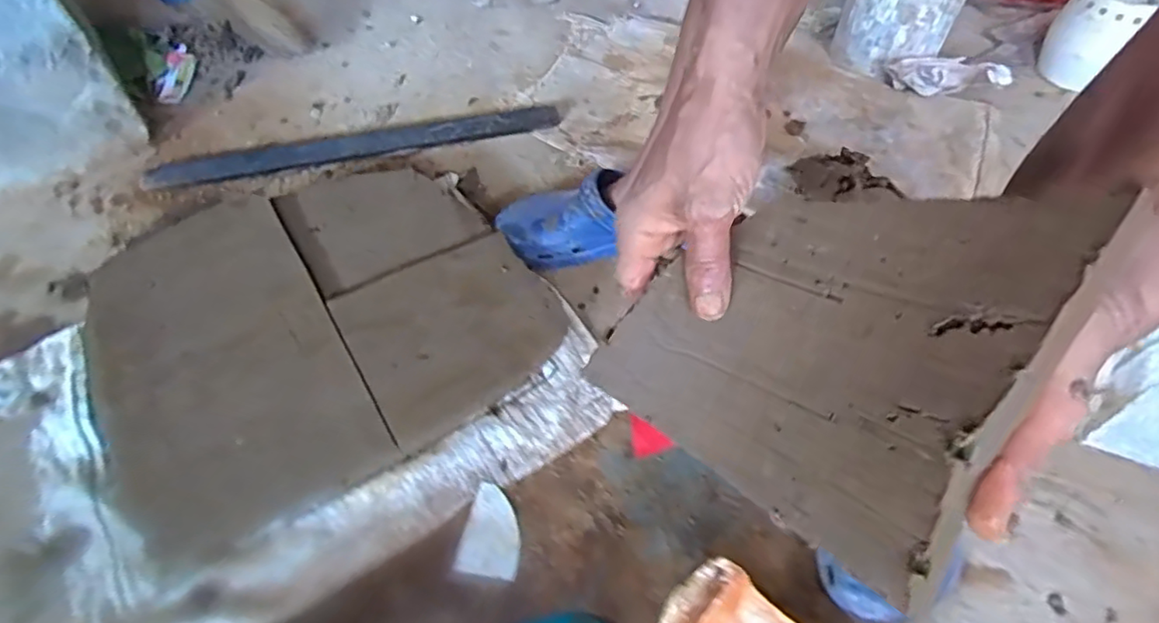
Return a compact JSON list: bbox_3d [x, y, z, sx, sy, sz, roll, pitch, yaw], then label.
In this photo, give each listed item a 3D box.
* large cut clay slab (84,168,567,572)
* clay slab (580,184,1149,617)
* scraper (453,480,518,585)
[{"bbox_3d":[-0.279,0.000,0.642,0.414,0.046,0.384,-28,60,-24],"label":"large cut clay slab"},{"bbox_3d":[0.122,0.004,0.303,0.187,0.046,0.184,-54,39,-5],"label":"clay slab"},{"bbox_3d":[-0.080,0.205,0.561,0.054,0.006,0.081,9,53,5],"label":"scraper"}]

